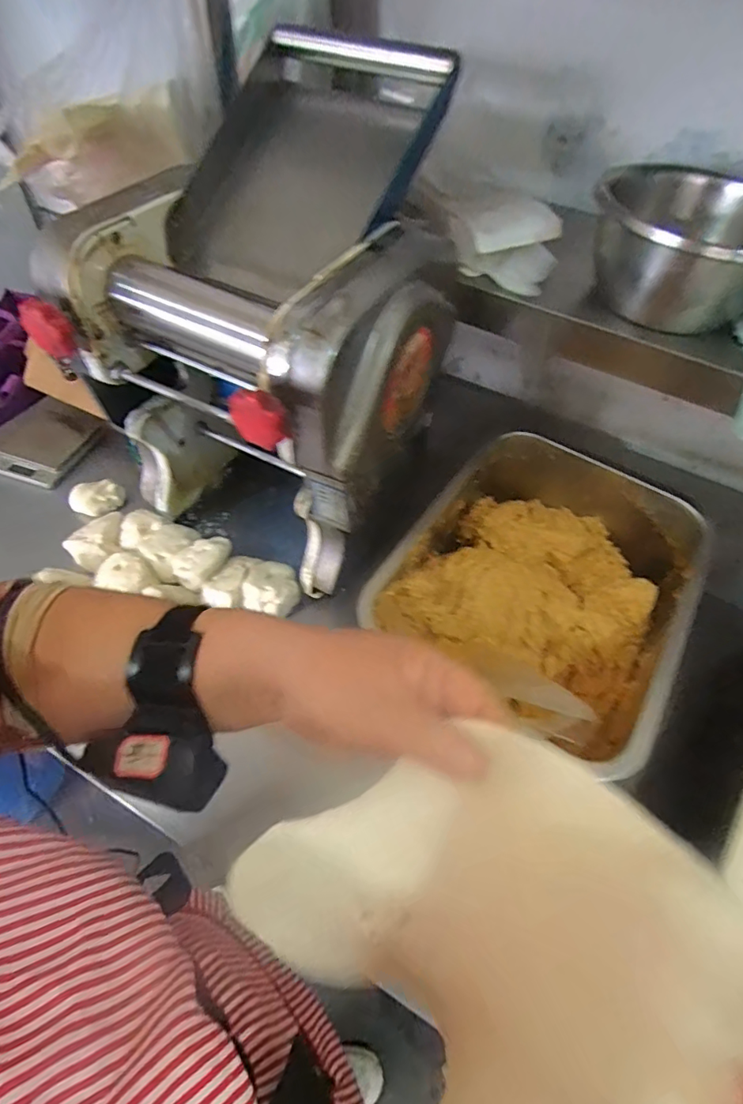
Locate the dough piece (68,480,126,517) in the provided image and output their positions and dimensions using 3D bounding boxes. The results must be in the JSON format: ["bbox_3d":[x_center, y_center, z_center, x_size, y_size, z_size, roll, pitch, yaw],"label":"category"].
[{"bbox_3d":[-0.372,-0.071,0.698,0.067,0.035,0.035,-8,55,-10],"label":"dough piece"}]

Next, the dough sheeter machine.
[{"bbox_3d":[-0.078,-0.222,0.552,0.303,0.362,0.393,23,55,12],"label":"dough sheeter machine"}]

